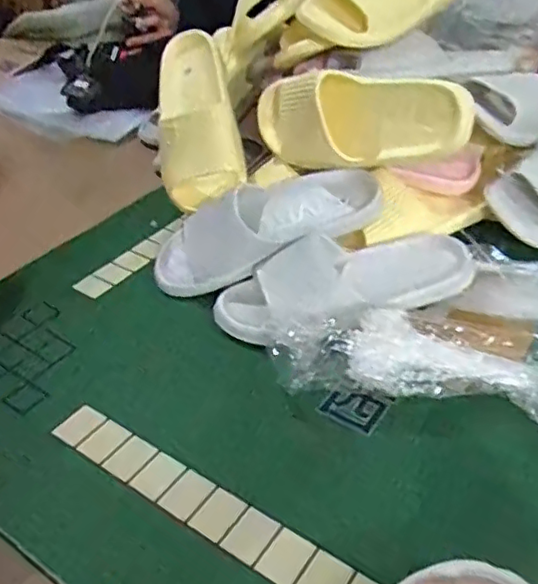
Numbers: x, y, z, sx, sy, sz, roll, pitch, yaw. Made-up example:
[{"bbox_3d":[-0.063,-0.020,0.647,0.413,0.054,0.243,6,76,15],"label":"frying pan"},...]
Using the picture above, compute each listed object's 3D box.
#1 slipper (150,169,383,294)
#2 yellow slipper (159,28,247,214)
[{"bbox_3d":[-0.005,-0.079,0.683,0.258,0.067,0.108,-23,64,-6],"label":"slipper"},{"bbox_3d":[-0.091,-0.228,0.763,0.093,0.099,0.221,-8,63,-6],"label":"yellow slipper"}]

